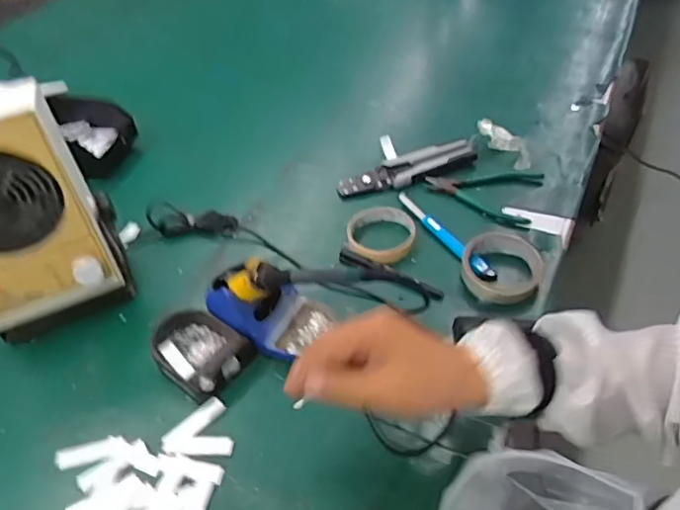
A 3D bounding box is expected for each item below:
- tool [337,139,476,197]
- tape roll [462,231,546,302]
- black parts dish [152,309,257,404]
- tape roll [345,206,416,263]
[{"bbox_3d":[0.094,-0.122,0.801,0.197,0.020,0.054,-13,48,-7],"label":"tool"},{"bbox_3d":[0.186,0.015,0.658,0.086,0.032,0.095,3,48,7],"label":"tape roll"},{"bbox_3d":[-0.152,0.100,0.606,0.106,0.034,0.082,34,58,30],"label":"black parts dish"},{"bbox_3d":[0.052,-0.026,0.716,0.086,0.018,0.088,-2,48,2],"label":"tape roll"}]

